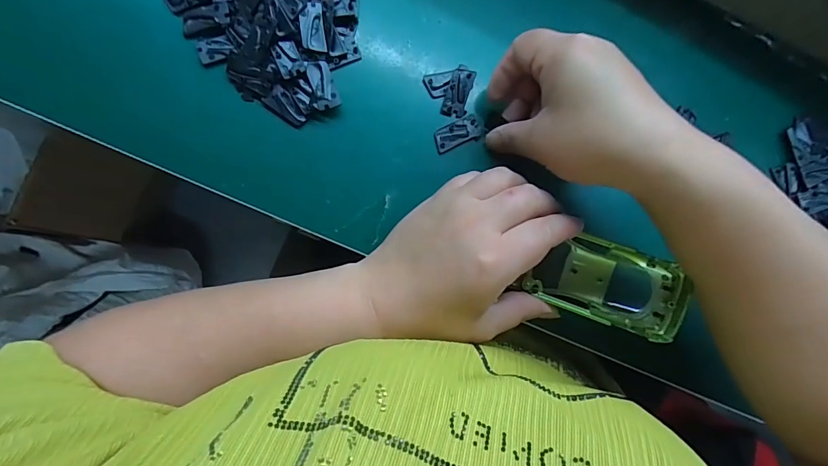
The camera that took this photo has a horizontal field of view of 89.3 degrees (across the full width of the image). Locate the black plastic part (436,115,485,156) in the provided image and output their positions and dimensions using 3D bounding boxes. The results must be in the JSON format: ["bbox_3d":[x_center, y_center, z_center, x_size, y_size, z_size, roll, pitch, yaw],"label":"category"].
[{"bbox_3d":[0.032,-0.073,0.306,0.037,0.004,0.017,-25,89,-8],"label":"black plastic part"}]

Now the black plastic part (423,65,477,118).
[{"bbox_3d":[0.030,-0.103,0.307,0.036,0.005,0.035,-20,88,-8],"label":"black plastic part"}]

